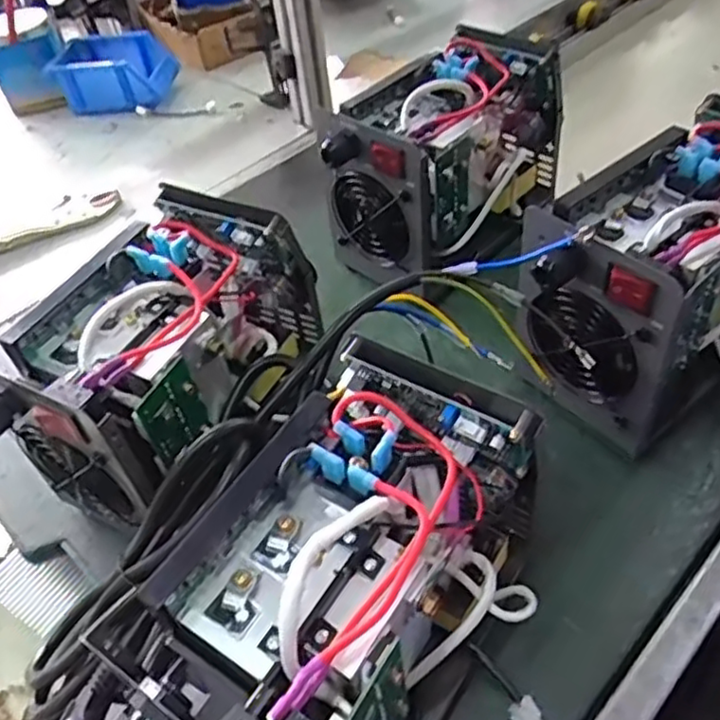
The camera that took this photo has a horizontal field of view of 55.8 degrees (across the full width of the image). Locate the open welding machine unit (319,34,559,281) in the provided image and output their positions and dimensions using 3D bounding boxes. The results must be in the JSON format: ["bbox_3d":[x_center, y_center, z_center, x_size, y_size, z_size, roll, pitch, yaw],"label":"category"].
[{"bbox_3d":[0.076,-0.176,0.615,0.227,0.148,0.124,-38,53,-25],"label":"open welding machine unit"}]

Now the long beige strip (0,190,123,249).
[{"bbox_3d":[-0.375,-0.147,0.769,0.214,0.021,0.039,-25,49,-16],"label":"long beige strip"}]

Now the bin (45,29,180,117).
[{"bbox_3d":[-0.348,-0.410,0.974,0.159,0.071,0.113,-2,47,6],"label":"bin"}]

